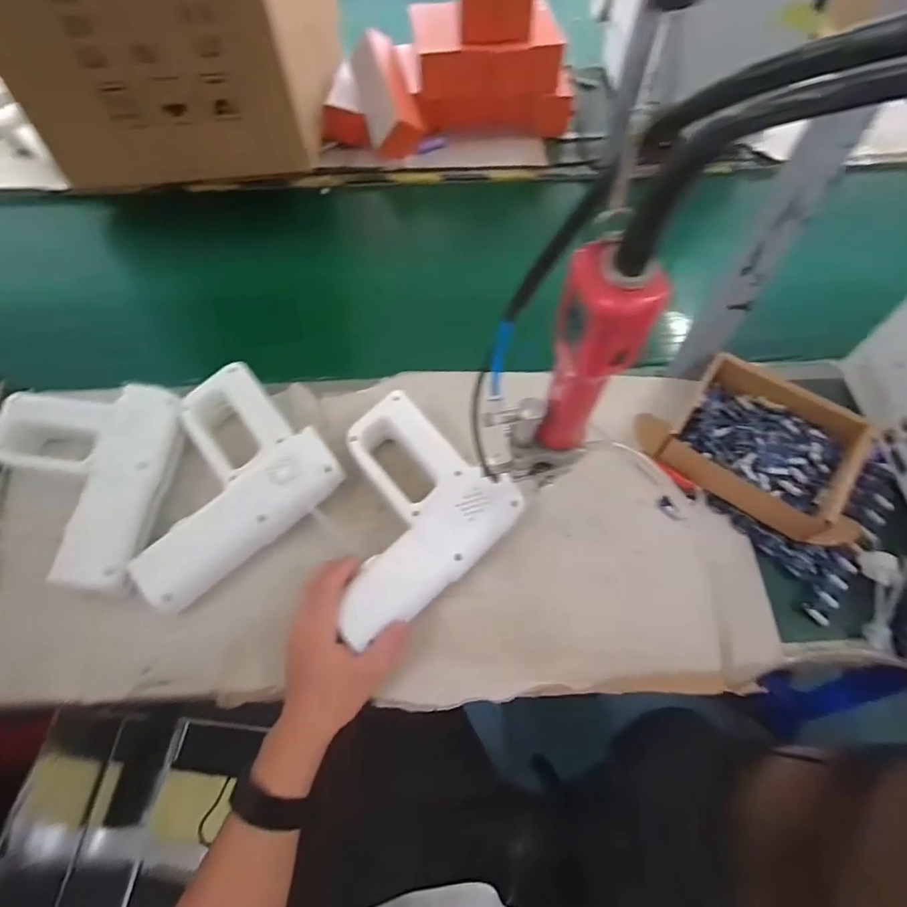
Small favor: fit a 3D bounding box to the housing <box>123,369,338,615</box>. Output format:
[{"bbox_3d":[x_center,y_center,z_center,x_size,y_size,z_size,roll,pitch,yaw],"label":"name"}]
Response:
[{"bbox_3d":[-0.243,0.022,0.508,0.203,0.040,0.188,-40,68,-20],"label":"housing"}]

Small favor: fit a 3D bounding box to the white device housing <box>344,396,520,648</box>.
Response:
[{"bbox_3d":[-0.061,0.054,0.490,0.178,0.037,0.197,41,68,20],"label":"white device housing"}]

